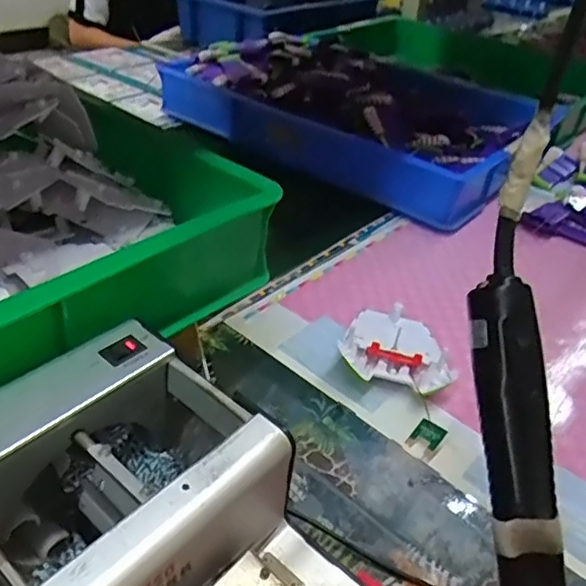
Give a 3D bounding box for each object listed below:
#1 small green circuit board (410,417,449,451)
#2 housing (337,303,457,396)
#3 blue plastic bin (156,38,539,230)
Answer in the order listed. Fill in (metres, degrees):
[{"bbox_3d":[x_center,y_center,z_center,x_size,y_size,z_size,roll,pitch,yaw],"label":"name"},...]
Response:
[{"bbox_3d":[0.107,0.111,0.461,0.023,0.004,0.020,29,75,38],"label":"small green circuit board"},{"bbox_3d":[0.093,0.048,0.534,0.095,0.029,0.094,11,38,4],"label":"housing"},{"bbox_3d":[0.094,-0.286,0.914,0.527,0.100,0.325,31,44,27],"label":"blue plastic bin"}]

